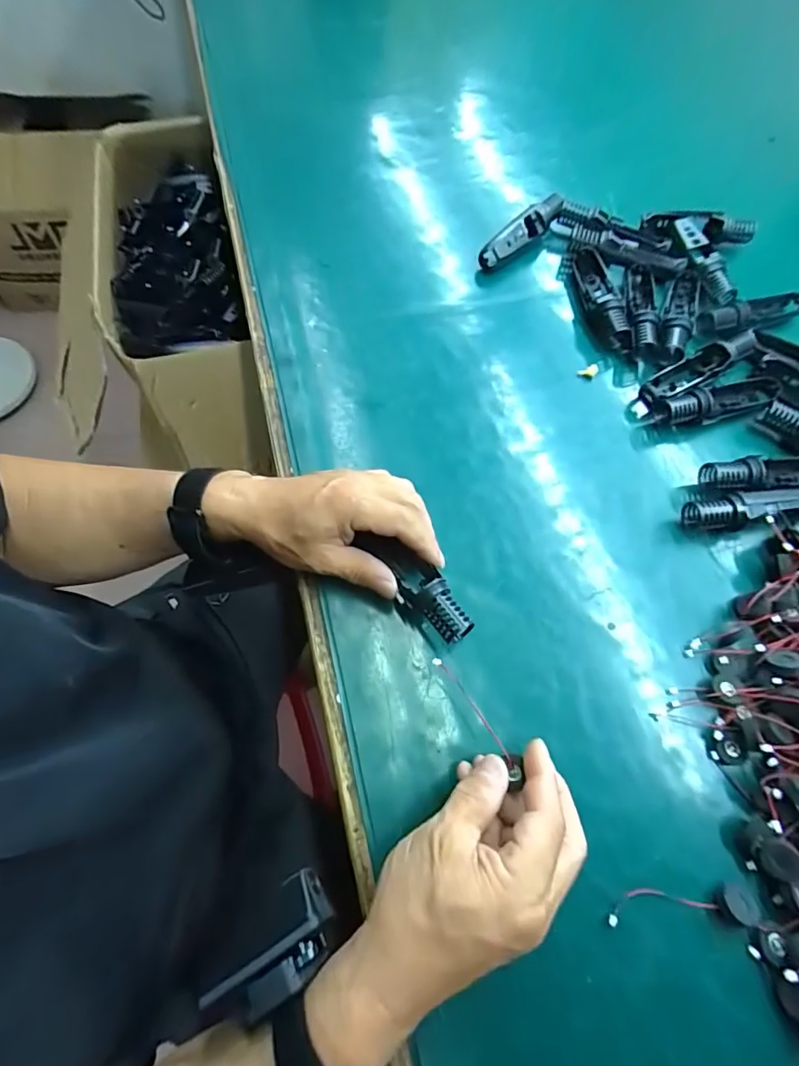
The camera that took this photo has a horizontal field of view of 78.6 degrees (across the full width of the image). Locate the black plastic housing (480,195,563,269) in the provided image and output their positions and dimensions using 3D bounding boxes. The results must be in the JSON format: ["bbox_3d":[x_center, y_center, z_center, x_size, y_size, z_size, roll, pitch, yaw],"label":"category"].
[{"bbox_3d":[0.132,-0.325,0.520,0.121,0.021,0.023,-42,74,-16],"label":"black plastic housing"}]

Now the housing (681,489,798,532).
[{"bbox_3d":[0.292,-0.020,0.392,0.119,0.021,0.027,-8,68,-4],"label":"housing"}]

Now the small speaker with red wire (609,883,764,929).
[{"bbox_3d":[0.171,0.227,0.294,0.090,0.007,0.020,-1,67,-1],"label":"small speaker with red wire"}]

